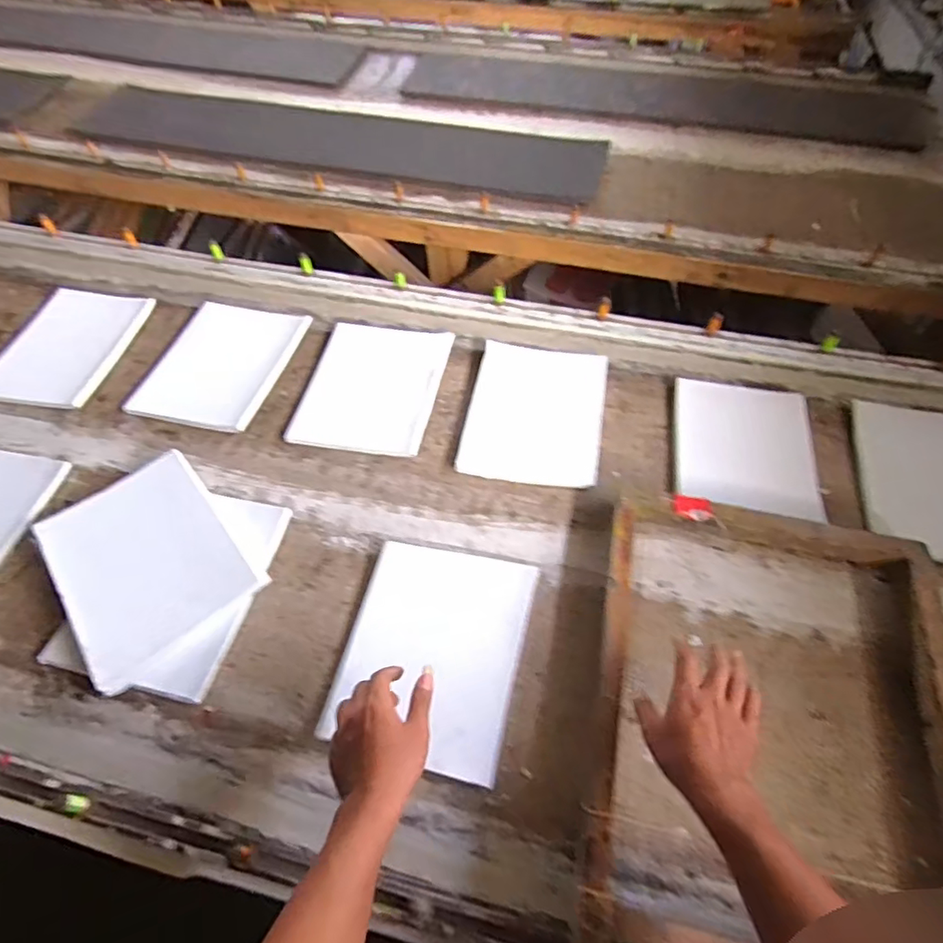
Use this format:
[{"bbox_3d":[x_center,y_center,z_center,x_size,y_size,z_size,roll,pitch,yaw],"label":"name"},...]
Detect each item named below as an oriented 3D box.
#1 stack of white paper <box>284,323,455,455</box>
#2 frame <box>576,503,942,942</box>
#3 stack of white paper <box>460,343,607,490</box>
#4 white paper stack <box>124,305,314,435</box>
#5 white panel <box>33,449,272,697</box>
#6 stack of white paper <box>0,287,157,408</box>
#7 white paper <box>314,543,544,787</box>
[{"bbox_3d":[-0.168,-0.154,0.956,0.223,0.012,0.279,11,58,5],"label":"stack of white paper"},{"bbox_3d":[0.355,0.266,0.651,0.417,0.066,0.480,9,57,6],"label":"frame"},{"bbox_3d":[0.108,-0.100,0.918,0.222,0.014,0.265,9,62,4],"label":"stack of white paper"},{"bbox_3d":[-0.448,-0.196,0.978,0.221,0.017,0.273,16,59,8],"label":"white paper stack"},{"bbox_3d":[-0.439,0.117,0.741,0.214,0.020,0.273,-34,69,-24],"label":"white panel"},{"bbox_3d":[-0.741,-0.232,1.002,0.209,0.020,0.274,12,59,5],"label":"stack of white paper"},{"bbox_3d":[-0.046,0.216,0.681,0.214,0.023,0.259,12,59,5],"label":"white paper"}]

